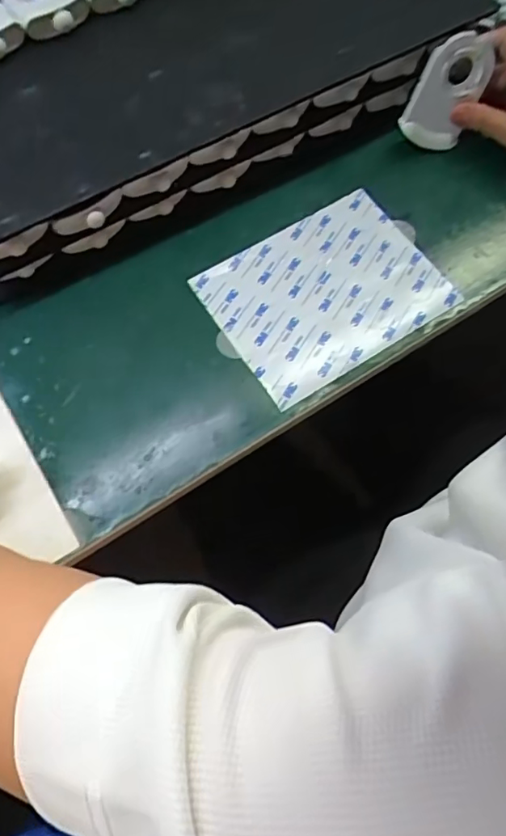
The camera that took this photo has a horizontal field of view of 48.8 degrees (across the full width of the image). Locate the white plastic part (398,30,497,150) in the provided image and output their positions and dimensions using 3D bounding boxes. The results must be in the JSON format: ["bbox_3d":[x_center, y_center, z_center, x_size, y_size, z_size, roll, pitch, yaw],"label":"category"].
[{"bbox_3d":[0.162,-0.272,0.468,0.060,0.086,0.012,5,53,-18],"label":"white plastic part"}]

